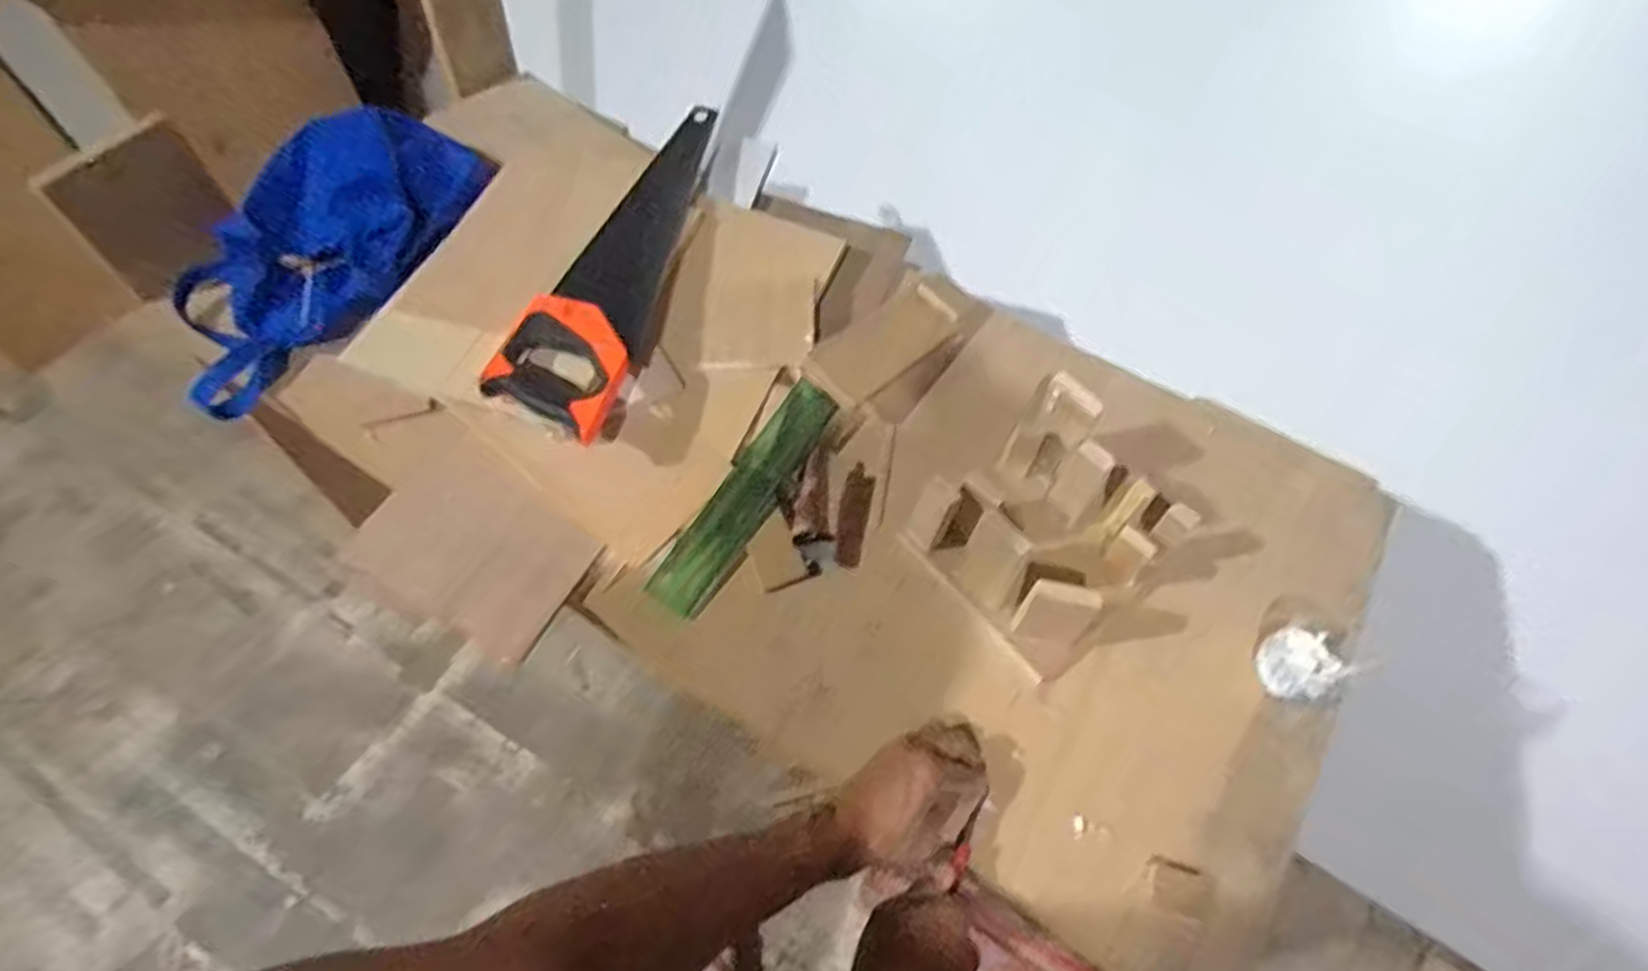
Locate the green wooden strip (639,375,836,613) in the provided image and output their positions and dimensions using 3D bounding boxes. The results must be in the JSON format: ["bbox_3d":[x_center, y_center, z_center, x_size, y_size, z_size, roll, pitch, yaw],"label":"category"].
[{"bbox_3d":[-0.068,0.007,0.720,0.050,0.009,0.247,35,71,-1],"label":"green wooden strip"}]

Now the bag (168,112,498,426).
[{"bbox_3d":[-0.490,-0.231,0.762,0.157,0.132,0.345,42,87,19],"label":"bag"}]

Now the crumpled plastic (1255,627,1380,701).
[{"bbox_3d":[0.410,0.151,0.670,0.083,0.023,0.060,-21,63,-16],"label":"crumpled plastic"}]

